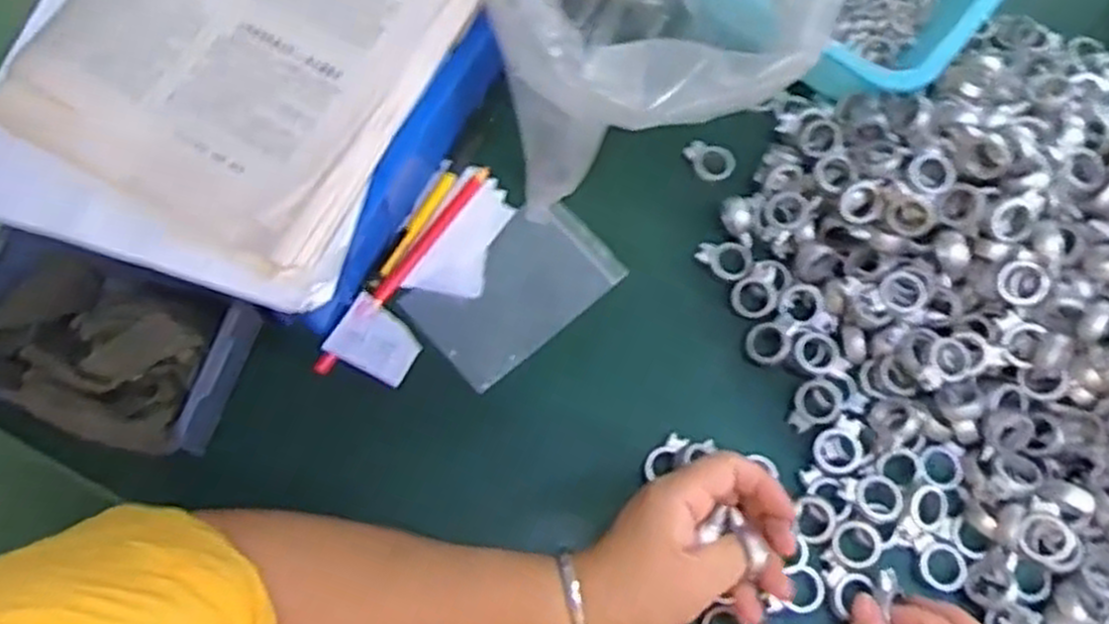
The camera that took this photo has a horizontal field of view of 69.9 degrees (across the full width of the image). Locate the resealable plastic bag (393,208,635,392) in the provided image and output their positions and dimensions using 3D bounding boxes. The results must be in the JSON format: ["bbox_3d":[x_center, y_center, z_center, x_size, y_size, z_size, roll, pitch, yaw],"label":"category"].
[{"bbox_3d":[-0.024,-0.014,0.505,0.125,0.007,0.076,-39,80,-17],"label":"resealable plastic bag"}]

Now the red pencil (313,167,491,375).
[{"bbox_3d":[-0.093,-0.030,0.502,0.010,0.005,0.170,32,72,10],"label":"red pencil"}]

